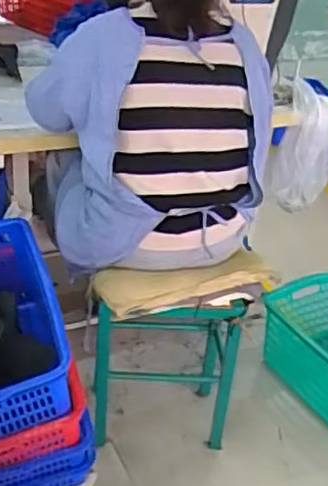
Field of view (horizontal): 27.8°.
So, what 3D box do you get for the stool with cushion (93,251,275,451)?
[{"bbox_3d":[-0.006,0.246,1.767,0.401,0.582,0.362,-5,33,-18],"label":"stool with cushion"}]

